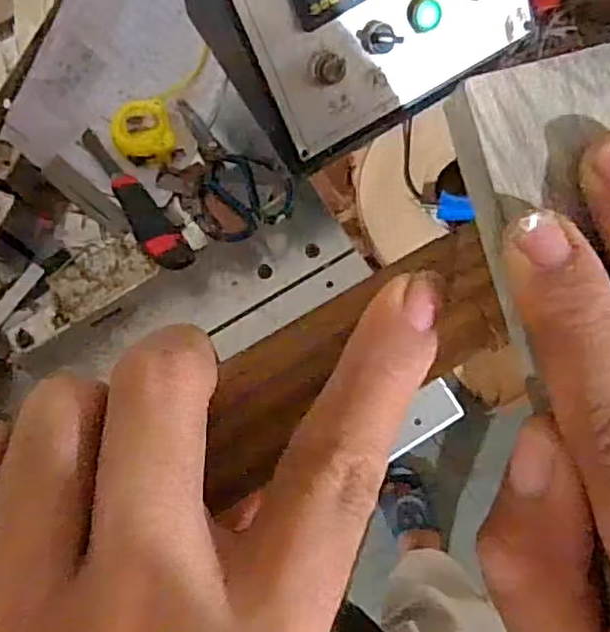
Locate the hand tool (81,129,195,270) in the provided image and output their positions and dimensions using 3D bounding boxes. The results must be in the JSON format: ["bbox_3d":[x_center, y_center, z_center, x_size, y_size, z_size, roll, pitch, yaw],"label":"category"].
[{"bbox_3d":[-0.194,-0.135,0.718,0.038,0.034,0.227,-34,64,-8],"label":"hand tool"}]

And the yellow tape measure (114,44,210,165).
[{"bbox_3d":[-0.170,-0.253,0.757,0.071,0.055,0.154,15,77,3],"label":"yellow tape measure"}]

